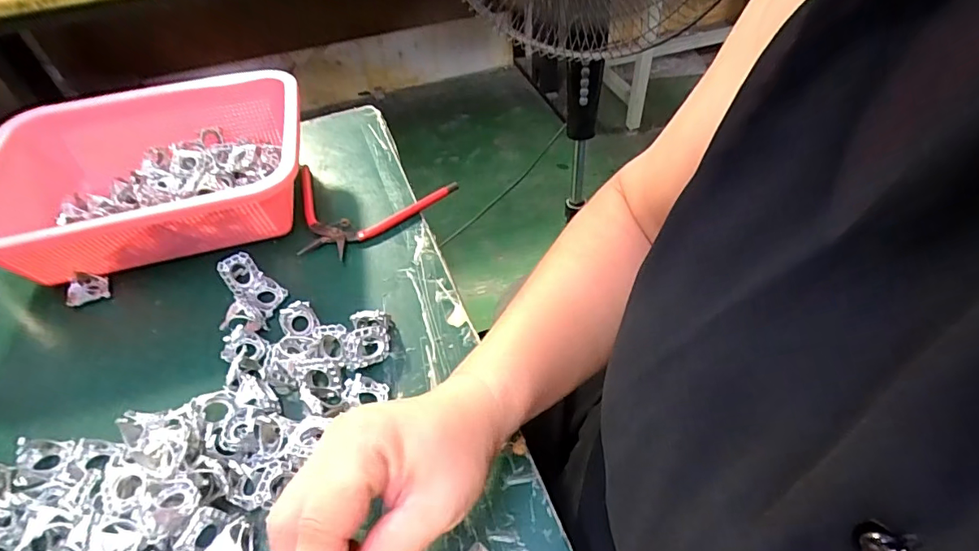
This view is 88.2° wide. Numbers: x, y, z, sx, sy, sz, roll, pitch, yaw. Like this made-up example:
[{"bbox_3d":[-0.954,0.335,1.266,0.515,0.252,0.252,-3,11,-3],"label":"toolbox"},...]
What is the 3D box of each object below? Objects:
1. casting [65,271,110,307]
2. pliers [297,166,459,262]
[{"bbox_3d":[-0.337,0.011,0.423,0.029,0.021,0.023,-19,48,-11],"label":"casting"},{"bbox_3d":[-0.121,-0.058,0.466,0.157,0.014,0.107,7,49,13],"label":"pliers"}]

